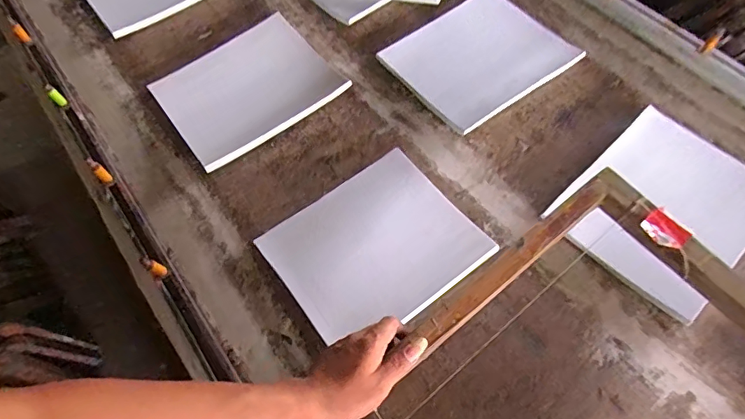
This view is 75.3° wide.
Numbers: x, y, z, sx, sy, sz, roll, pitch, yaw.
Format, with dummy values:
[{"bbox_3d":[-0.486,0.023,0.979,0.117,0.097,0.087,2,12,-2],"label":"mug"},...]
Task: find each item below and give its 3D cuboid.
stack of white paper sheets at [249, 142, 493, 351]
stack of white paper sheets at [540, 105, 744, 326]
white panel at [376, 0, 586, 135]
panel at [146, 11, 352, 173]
[{"bbox_3d":[0.000,0.054,0.687,0.256,0.013,0.221,-37,71,-8],"label":"stack of white paper sheets"},{"bbox_3d":[0.432,-0.021,0.691,0.213,0.037,0.226,-41,67,-18],"label":"stack of white paper sheets"},{"bbox_3d":[0.180,-0.267,0.844,0.268,0.033,0.237,-35,65,-15],"label":"white panel"},{"bbox_3d":[-0.215,-0.212,0.837,0.277,0.025,0.233,-34,65,-15],"label":"panel"}]

